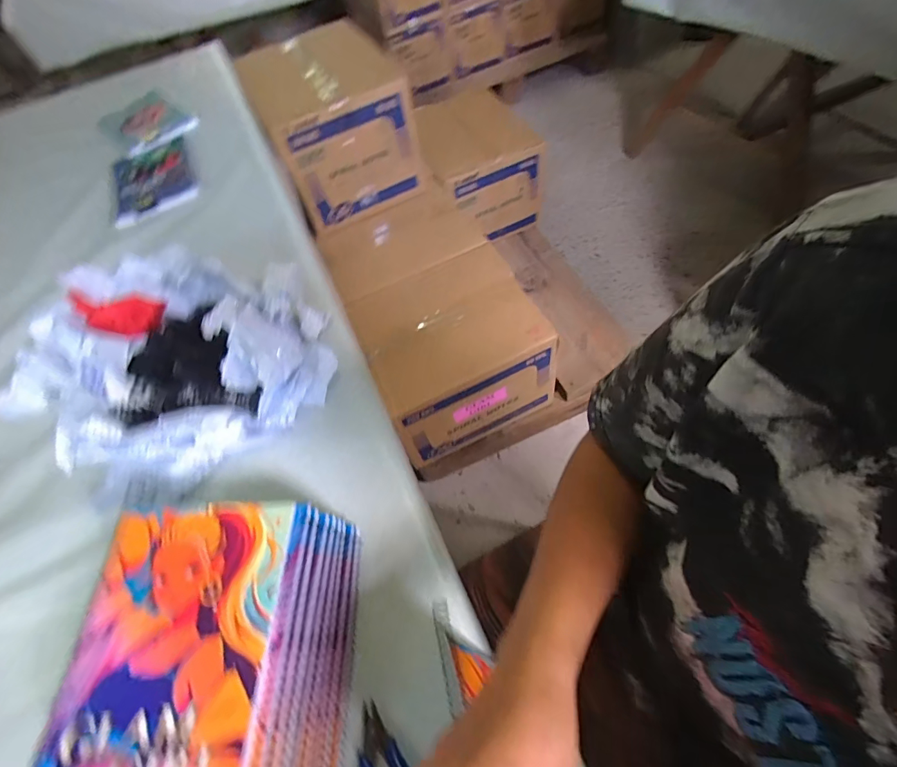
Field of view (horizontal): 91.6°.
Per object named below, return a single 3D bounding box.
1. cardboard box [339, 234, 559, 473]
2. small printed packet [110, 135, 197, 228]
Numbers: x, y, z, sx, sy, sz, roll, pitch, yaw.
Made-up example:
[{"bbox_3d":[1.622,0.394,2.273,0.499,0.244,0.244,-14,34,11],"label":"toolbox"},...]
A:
[{"bbox_3d":[0.010,-0.073,1.068,0.388,0.294,0.328,-27,59,-8],"label":"cardboard box"},{"bbox_3d":[-0.546,-0.380,0.808,0.141,0.023,0.219,-27,56,-8],"label":"small printed packet"}]

